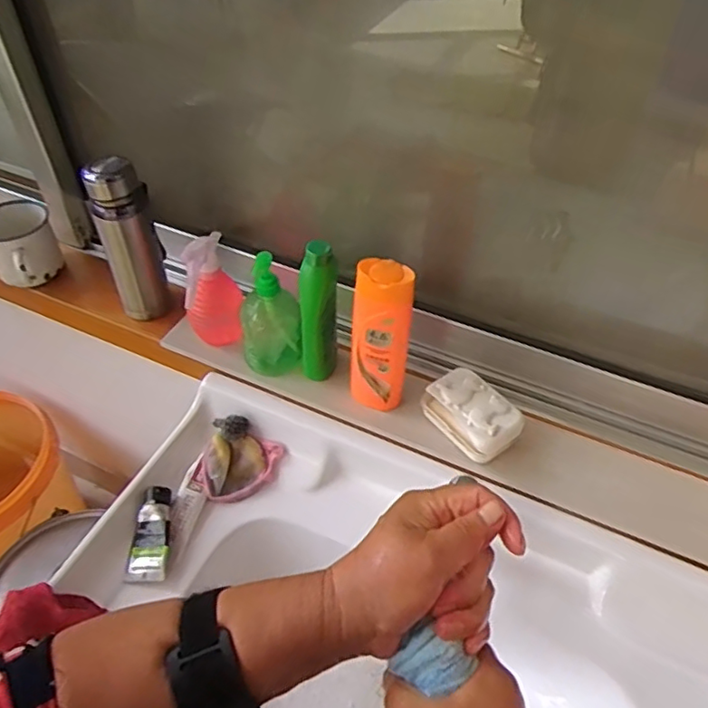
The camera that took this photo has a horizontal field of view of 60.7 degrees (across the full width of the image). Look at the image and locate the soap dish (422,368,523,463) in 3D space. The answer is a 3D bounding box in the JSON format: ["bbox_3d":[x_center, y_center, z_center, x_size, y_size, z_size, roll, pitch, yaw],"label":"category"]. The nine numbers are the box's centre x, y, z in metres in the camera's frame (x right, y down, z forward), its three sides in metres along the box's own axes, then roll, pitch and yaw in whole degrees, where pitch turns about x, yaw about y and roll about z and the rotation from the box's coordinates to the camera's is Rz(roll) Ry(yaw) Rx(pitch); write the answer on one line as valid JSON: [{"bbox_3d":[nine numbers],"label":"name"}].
[{"bbox_3d":[0.147,0.076,0.759,0.078,0.051,0.118,-29,55,-25],"label":"soap dish"}]

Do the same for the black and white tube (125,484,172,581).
[{"bbox_3d":[-0.249,0.223,0.749,0.041,0.021,0.112,2,64,0],"label":"black and white tube"}]

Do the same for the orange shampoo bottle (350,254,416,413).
[{"bbox_3d":[0.032,-0.016,0.729,0.064,0.211,0.046,6,48,4],"label":"orange shampoo bottle"}]

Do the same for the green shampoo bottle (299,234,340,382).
[{"bbox_3d":[-0.044,-0.052,0.765,0.042,0.196,0.060,6,48,4],"label":"green shampoo bottle"}]

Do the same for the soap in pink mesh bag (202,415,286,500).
[{"bbox_3d":[-0.161,0.146,0.818,0.100,0.016,0.107,37,69,-1],"label":"soap in pink mesh bag"}]

